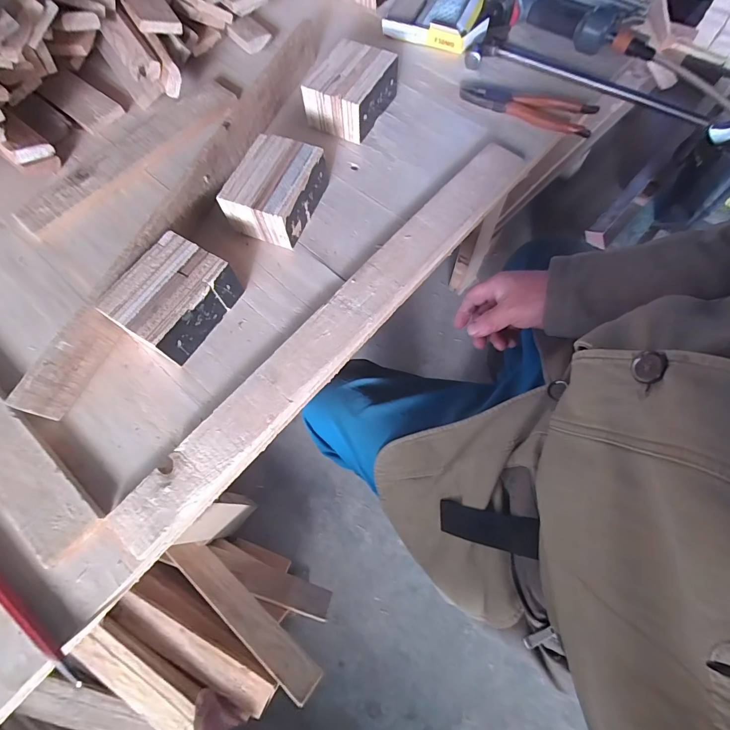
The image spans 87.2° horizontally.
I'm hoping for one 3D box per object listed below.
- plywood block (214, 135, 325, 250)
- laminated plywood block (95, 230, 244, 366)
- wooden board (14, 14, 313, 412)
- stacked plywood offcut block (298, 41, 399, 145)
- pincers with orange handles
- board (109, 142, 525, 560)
[{"bbox_3d":[-0.114,-0.225,0.500,0.089,0.066,0.118,22,70,10],"label":"plywood block"},{"bbox_3d":[-0.217,-0.075,0.443,0.094,0.062,0.117,28,71,12],"label":"laminated plywood block"},{"bbox_3d":[-0.208,-0.226,0.500,0.025,0.070,0.640,21,70,9],"label":"wooden board"},{"bbox_3d":[-0.017,-0.400,0.561,0.096,0.067,0.129,33,73,13],"label":"stacked plywood offcut block"},{"bbox_3d":[0.241,-0.389,0.576,0.195,0.019,0.051,22,70,10],"label":"pincers with orange handles"},{"bbox_3d":[-0.024,-0.065,0.458,0.077,0.022,0.641,38,74,15],"label":"board"}]

